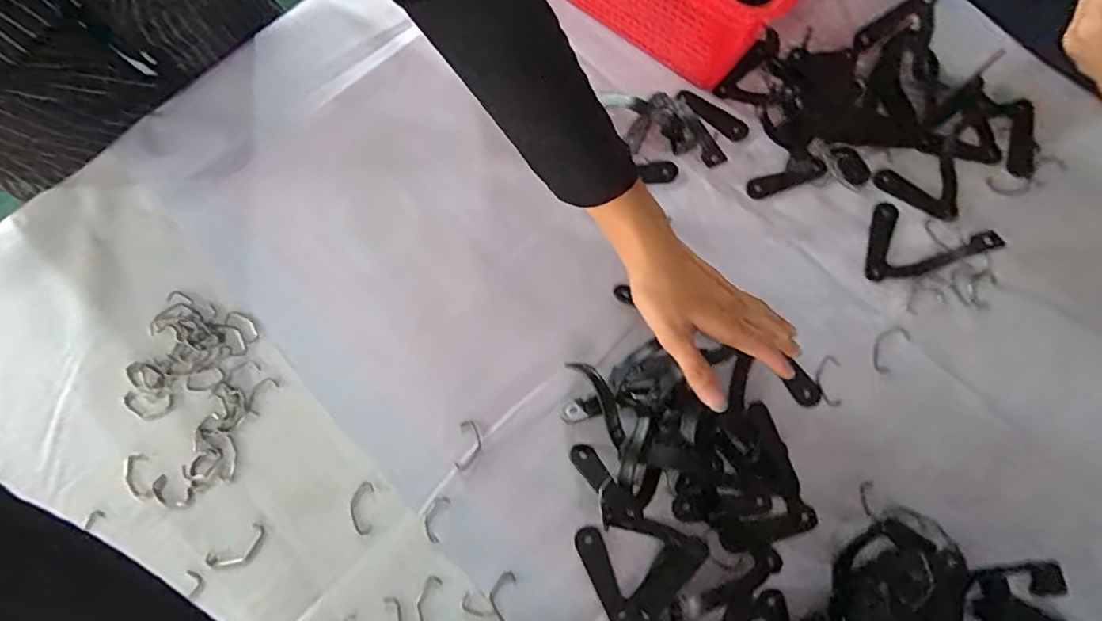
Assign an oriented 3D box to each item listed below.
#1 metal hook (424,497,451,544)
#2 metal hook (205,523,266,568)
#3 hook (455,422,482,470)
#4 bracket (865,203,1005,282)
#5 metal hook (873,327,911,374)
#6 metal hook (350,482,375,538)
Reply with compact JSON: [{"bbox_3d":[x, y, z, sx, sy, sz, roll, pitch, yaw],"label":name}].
[{"bbox_3d":[-0.090,0.161,0.412,0.016,0.004,0.034,15,77,5],"label":"metal hook"},{"bbox_3d":[-0.240,0.185,0.410,0.043,0.005,0.022,-34,78,-6],"label":"metal hook"},{"bbox_3d":[-0.065,0.107,0.426,0.019,0.004,0.037,5,77,3],"label":"hook"},{"bbox_3d":[0.304,-0.067,0.440,0.079,0.044,0.066,-8,76,0],"label":"bracket"},{"bbox_3d":[0.276,0.030,0.437,0.022,0.004,0.043,39,81,10],"label":"metal hook"},{"bbox_3d":[-0.148,0.154,0.417,0.017,0.004,0.039,1,76,2],"label":"metal hook"}]

